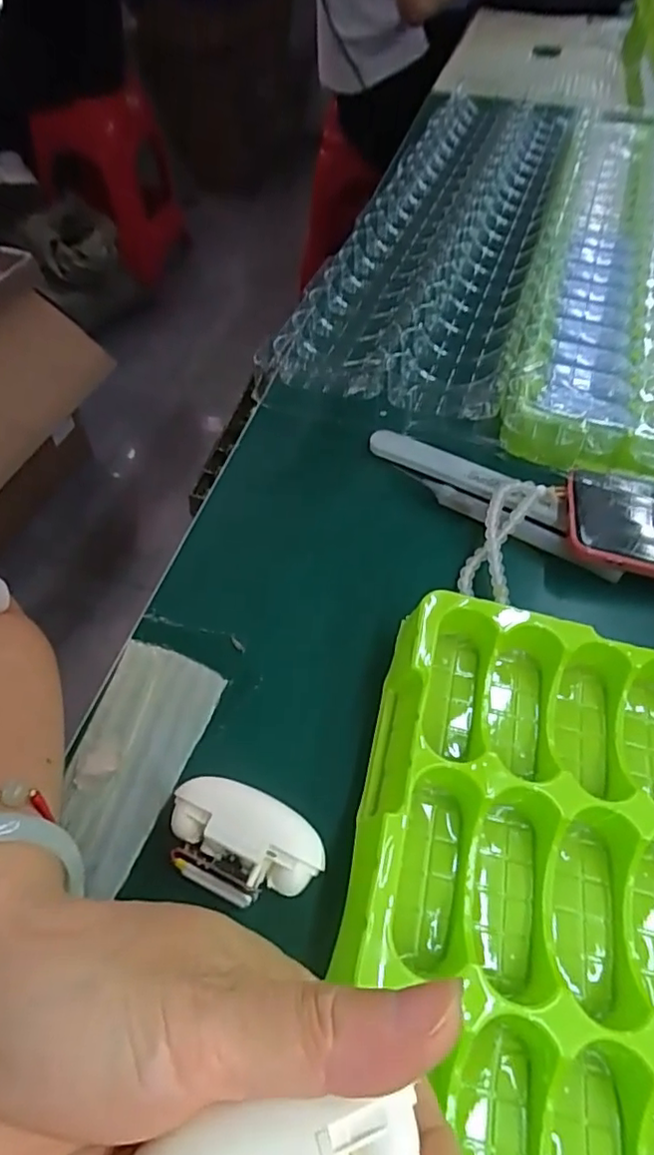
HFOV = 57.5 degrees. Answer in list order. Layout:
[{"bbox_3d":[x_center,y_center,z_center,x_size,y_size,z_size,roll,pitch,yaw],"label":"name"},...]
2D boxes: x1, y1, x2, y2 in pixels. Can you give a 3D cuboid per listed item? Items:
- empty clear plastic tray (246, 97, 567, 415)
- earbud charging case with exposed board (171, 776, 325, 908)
[{"bbox_3d":[0.116,-0.322,0.523,0.143,0.041,0.536,16,54,10],"label":"empty clear plastic tray"},{"bbox_3d":[-0.034,0.107,0.240,0.062,0.025,0.039,23,56,15],"label":"earbud charging case with exposed board"}]

